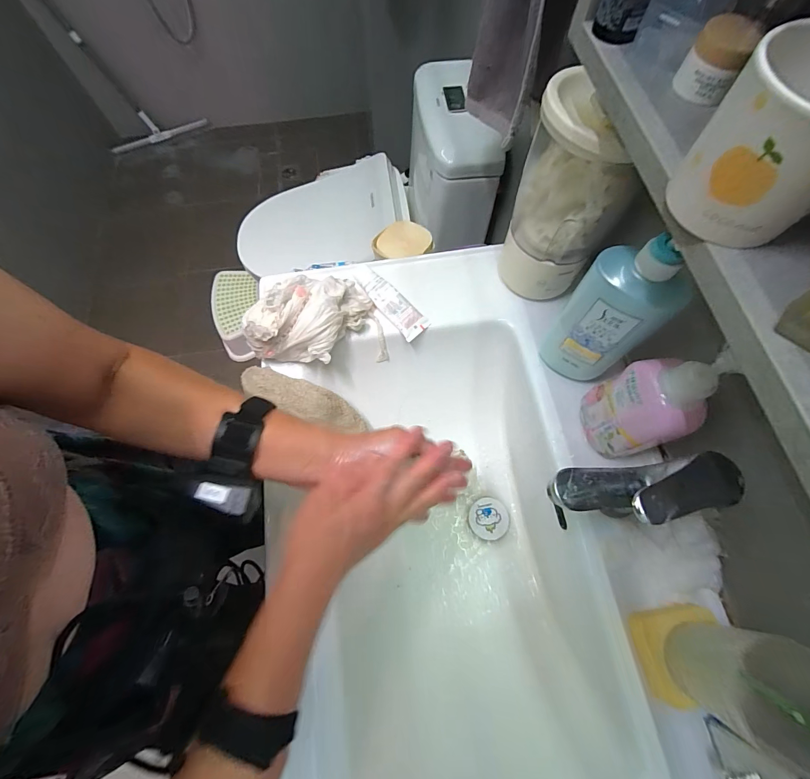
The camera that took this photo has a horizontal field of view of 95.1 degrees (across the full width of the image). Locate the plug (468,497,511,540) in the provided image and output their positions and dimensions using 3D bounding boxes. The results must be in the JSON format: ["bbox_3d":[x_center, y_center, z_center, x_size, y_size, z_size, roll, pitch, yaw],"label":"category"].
[{"bbox_3d":[0.132,0.205,0.589,0.061,0.023,0.061,2,69,-1],"label":"plug"}]

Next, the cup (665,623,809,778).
[{"bbox_3d":[0.297,0.255,0.320,0.065,0.105,0.082,26,70,8],"label":"cup"}]

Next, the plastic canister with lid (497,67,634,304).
[{"bbox_3d":[0.186,-0.222,0.458,0.107,0.243,0.110,7,69,1],"label":"plastic canister with lid"}]

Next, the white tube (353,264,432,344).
[{"bbox_3d":[-0.022,-0.133,0.553,0.043,0.023,0.132,-39,74,-15],"label":"white tube"}]

